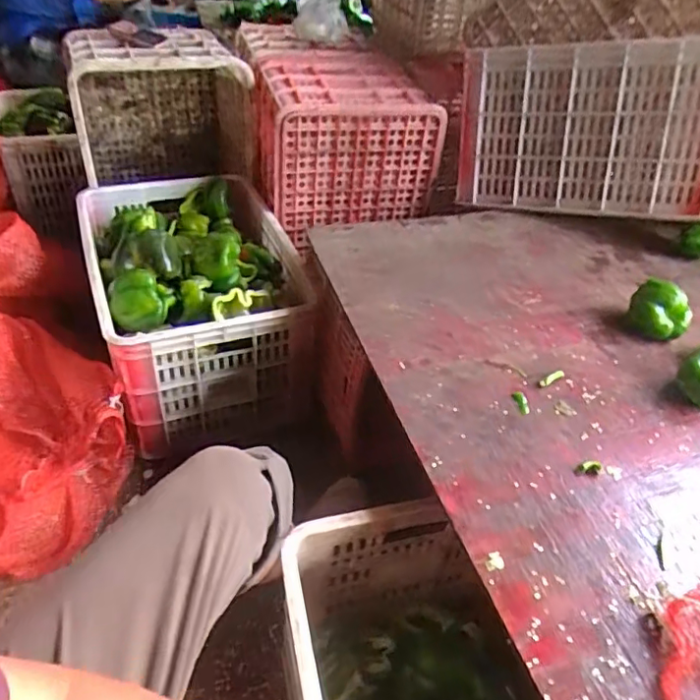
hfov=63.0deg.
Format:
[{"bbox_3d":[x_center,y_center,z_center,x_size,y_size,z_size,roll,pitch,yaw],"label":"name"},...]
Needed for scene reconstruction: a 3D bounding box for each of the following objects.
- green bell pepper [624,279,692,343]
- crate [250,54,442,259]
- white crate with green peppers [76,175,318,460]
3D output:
[{"bbox_3d":[0.469,-0.054,0.864,0.085,0.072,0.067,21,43,17],"label":"green bell pepper"},{"bbox_3d":[-0.042,-0.534,1.376,0.347,0.274,0.535,-6,43,-13],"label":"crate"},{"bbox_3d":[-0.320,-0.130,1.187,0.383,0.244,0.637,-10,44,-18],"label":"white crate with green peppers"}]

